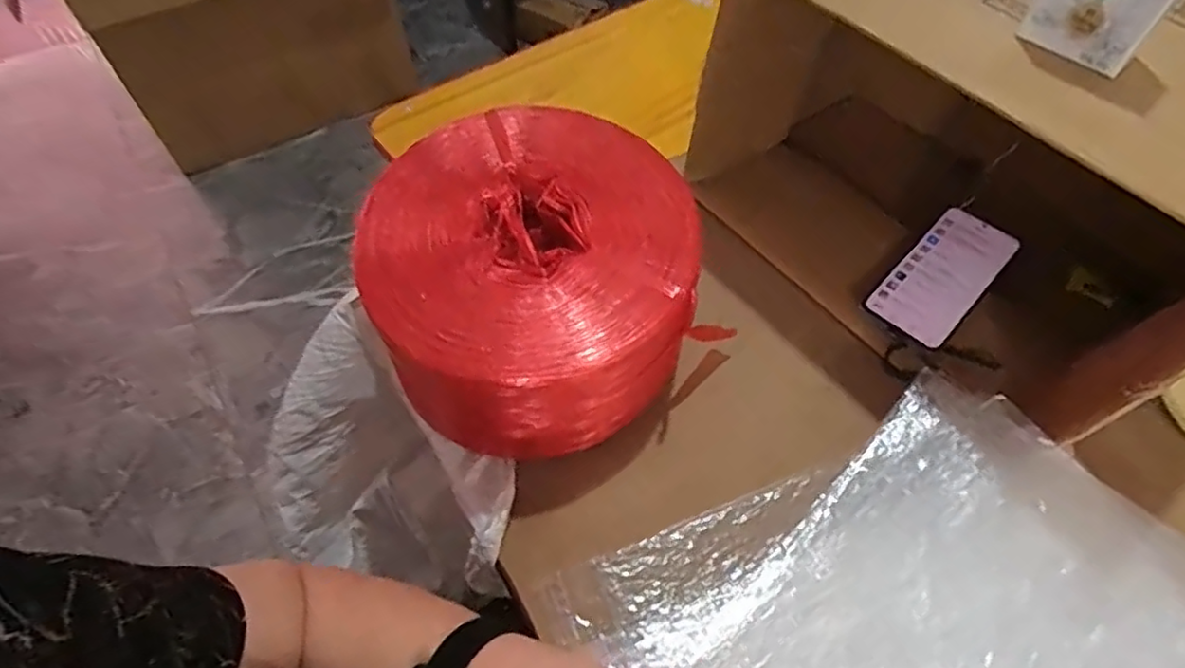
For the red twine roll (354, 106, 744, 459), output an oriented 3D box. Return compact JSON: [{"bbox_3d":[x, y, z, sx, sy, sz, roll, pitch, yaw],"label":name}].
[{"bbox_3d":[-0.051,-0.051,0.522,0.249,0.126,0.268,-27,58,-18],"label":"red twine roll"}]

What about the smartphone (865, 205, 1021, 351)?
[{"bbox_3d":[0.324,-0.056,0.586,0.072,0.007,0.160,39,68,24],"label":"smartphone"}]

